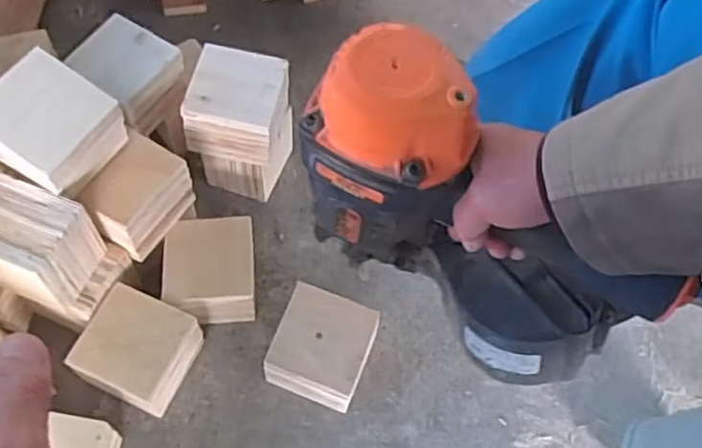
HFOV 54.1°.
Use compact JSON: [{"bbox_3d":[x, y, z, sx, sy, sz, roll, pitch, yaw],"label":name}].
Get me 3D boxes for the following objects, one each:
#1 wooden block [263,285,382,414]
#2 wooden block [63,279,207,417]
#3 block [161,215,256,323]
[{"bbox_3d":[-0.030,0.133,0.731,0.095,0.084,0.096,20,63,6],"label":"wooden block"},{"bbox_3d":[-0.219,0.138,0.726,0.106,0.087,0.101,24,64,8],"label":"wooden block"},{"bbox_3d":[-0.154,0.055,0.770,0.097,0.087,0.098,-3,63,-6],"label":"block"}]

